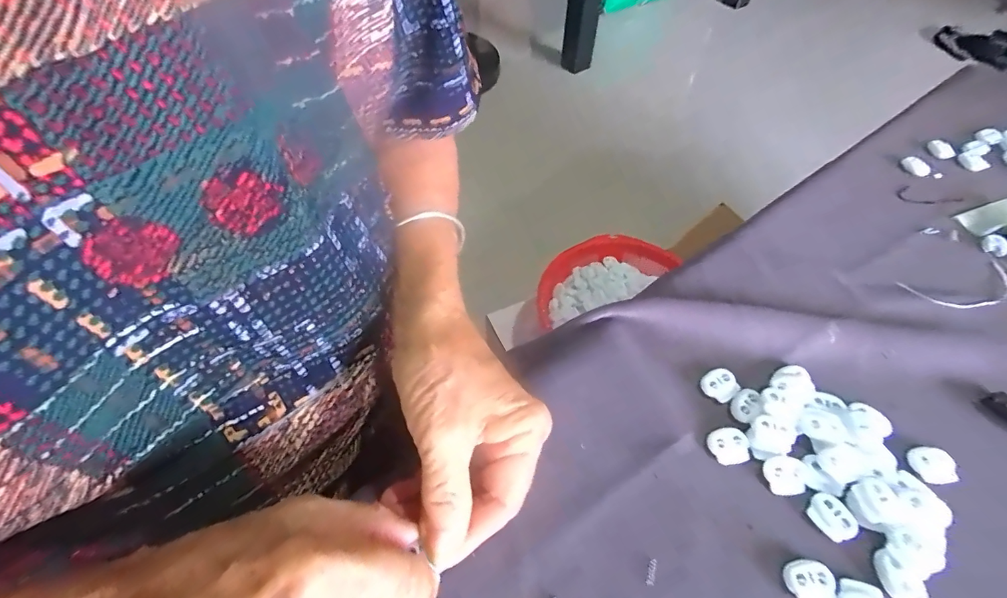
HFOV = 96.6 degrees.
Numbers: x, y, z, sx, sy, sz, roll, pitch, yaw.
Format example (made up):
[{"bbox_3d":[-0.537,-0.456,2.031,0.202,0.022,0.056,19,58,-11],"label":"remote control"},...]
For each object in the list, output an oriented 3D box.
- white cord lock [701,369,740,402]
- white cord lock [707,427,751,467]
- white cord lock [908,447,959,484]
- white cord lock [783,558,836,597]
[{"bbox_3d":[0.133,0.053,0.276,0.020,0.006,0.019,-20,56,-16],"label":"white cord lock"},{"bbox_3d":[0.128,0.082,0.253,0.022,0.005,0.019,-11,54,-10],"label":"white cord lock"},{"bbox_3d":[0.236,0.091,0.247,0.017,0.009,0.019,1,53,-1],"label":"white cord lock"},{"bbox_3d":[0.147,0.136,0.214,0.022,0.005,0.020,-2,53,-3],"label":"white cord lock"}]

